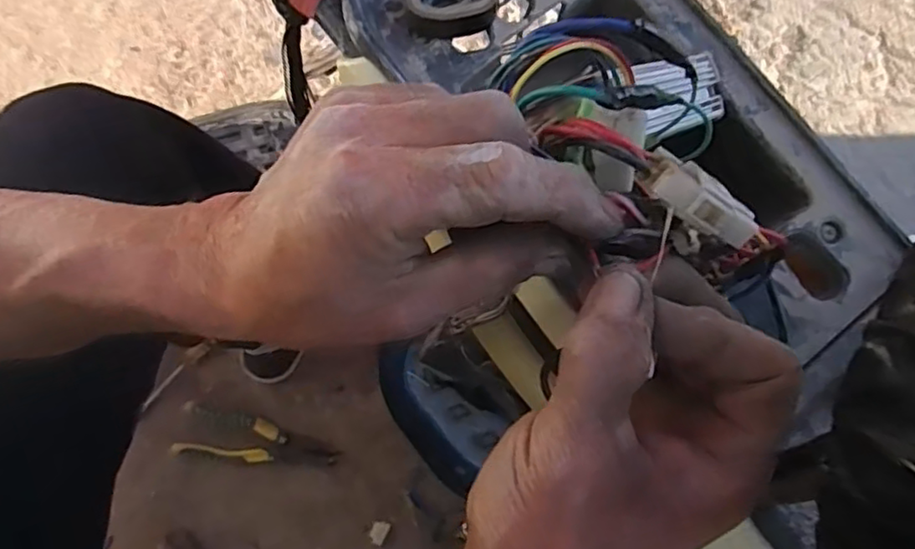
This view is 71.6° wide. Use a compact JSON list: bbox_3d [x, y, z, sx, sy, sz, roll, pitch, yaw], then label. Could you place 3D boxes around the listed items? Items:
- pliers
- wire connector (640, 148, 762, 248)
[{"bbox_3d":[-0.249,0.206,0.790,0.196,0.024,0.061,10,73,1],"label":"pliers"},{"bbox_3d":[0.080,-0.024,0.207,0.045,0.009,0.015,31,70,-14],"label":"wire connector"}]

